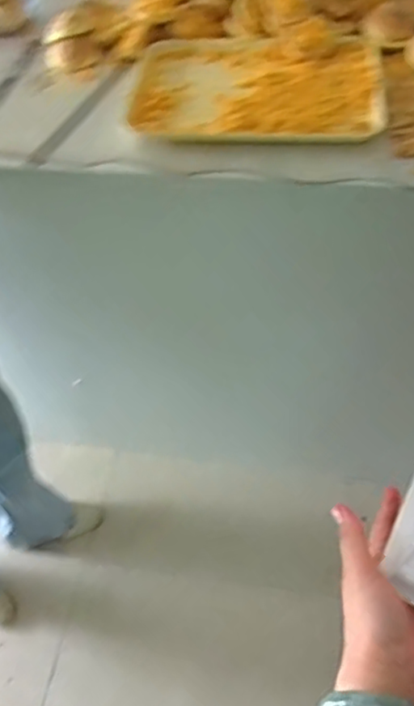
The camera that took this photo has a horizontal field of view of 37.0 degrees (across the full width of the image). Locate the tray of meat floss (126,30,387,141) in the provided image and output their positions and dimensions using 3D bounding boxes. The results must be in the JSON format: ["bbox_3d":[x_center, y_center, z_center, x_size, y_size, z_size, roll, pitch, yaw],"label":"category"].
[{"bbox_3d":[0.073,-0.411,0.940,0.373,0.035,0.271,5,52,4],"label":"tray of meat floss"}]

